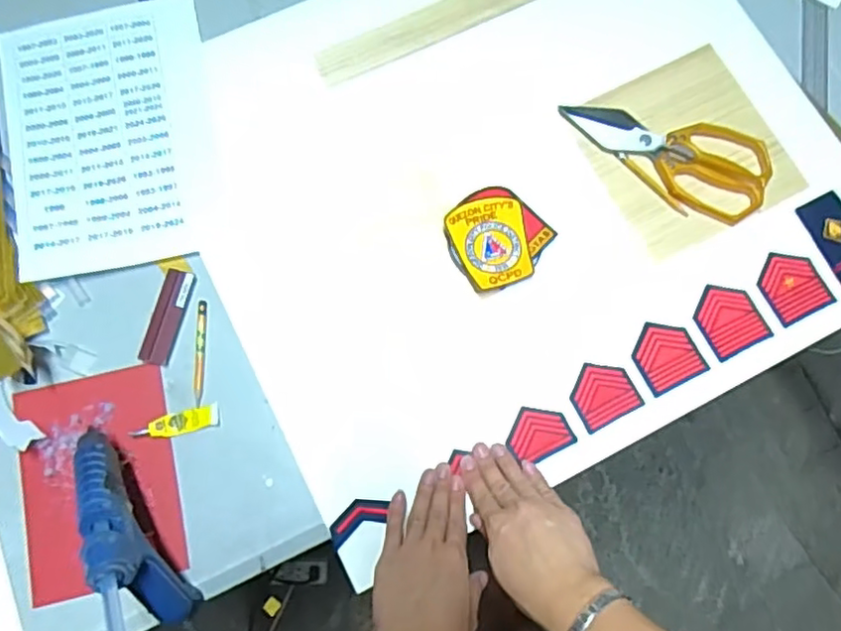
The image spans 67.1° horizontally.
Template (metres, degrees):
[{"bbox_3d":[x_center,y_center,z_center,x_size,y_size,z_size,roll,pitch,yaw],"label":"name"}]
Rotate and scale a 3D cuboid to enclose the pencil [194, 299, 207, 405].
[{"bbox_3d":[-0.215,0.036,0.623,0.009,0.007,0.102,0,76,-1],"label":"pencil"}]

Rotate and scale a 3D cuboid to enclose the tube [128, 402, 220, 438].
[{"bbox_3d":[-0.232,0.103,0.601,0.080,0.012,0.021,-14,77,-5],"label":"tube"}]

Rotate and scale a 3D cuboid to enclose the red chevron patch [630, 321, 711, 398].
[{"bbox_3d":[0.243,0.038,0.626,0.063,0.004,0.064,-26,78,-7],"label":"red chevron patch"}]

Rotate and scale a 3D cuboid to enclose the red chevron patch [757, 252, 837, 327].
[{"bbox_3d":[0.379,-0.032,0.645,0.064,0.004,0.069,-25,78,-7],"label":"red chevron patch"}]

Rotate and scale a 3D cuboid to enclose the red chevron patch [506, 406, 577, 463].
[{"bbox_3d":[0.113,0.111,0.607,0.060,0.005,0.048,-23,78,-7],"label":"red chevron patch"}]

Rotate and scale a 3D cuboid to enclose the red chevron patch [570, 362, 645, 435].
[{"bbox_3d":[0.177,0.075,0.616,0.063,0.004,0.057,-27,78,-7],"label":"red chevron patch"}]

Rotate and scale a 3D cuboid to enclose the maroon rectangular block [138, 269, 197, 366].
[{"bbox_3d":[-0.249,0.001,0.626,0.031,0.007,0.095,14,76,2],"label":"maroon rectangular block"}]

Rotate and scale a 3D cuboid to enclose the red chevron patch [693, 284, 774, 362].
[{"bbox_3d":[0.310,0.003,0.637,0.063,0.004,0.070,-24,78,-7],"label":"red chevron patch"}]

